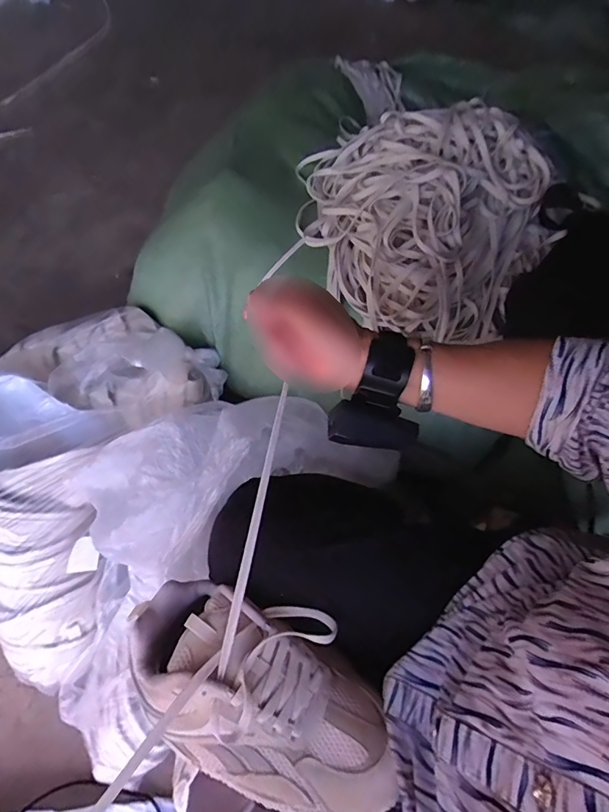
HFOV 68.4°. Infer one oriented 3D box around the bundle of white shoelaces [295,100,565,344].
[{"bbox_3d":[0.127,-0.248,0.578,0.357,0.104,0.295,23,67,12],"label":"bundle of white shoelaces"}]

